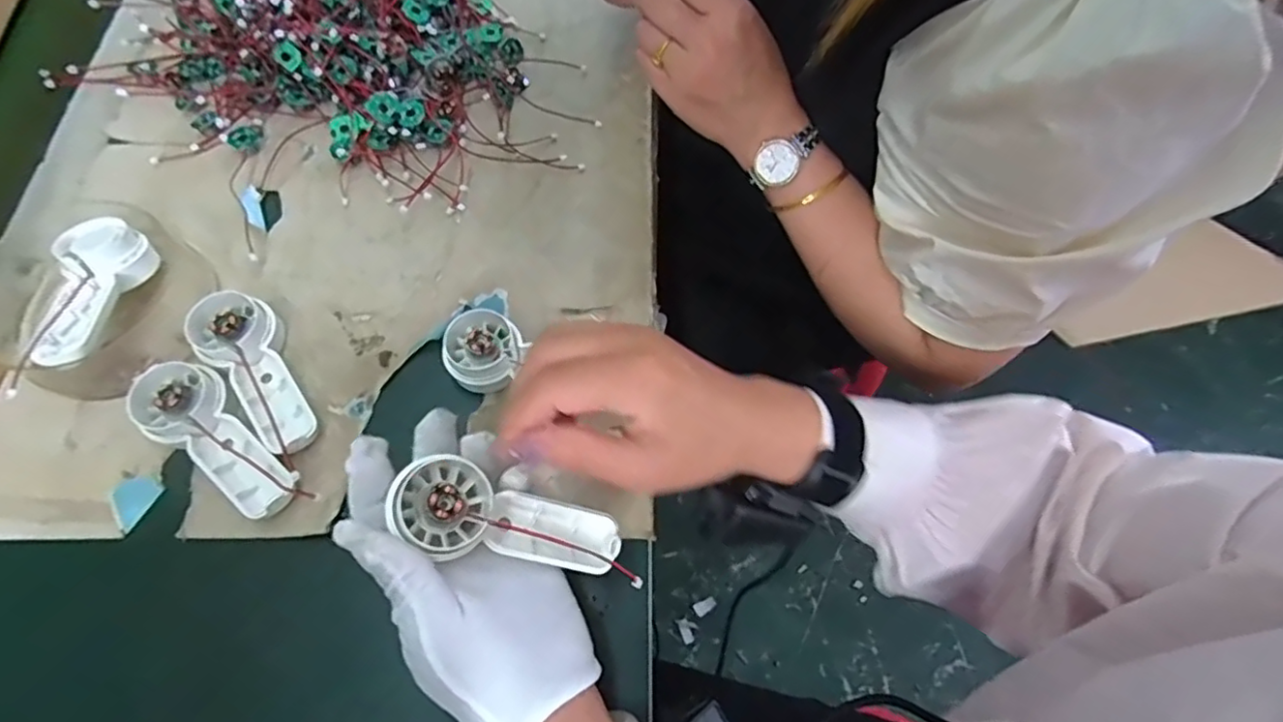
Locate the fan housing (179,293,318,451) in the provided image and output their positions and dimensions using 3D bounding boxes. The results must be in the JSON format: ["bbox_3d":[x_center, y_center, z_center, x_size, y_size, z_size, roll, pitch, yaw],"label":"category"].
[{"bbox_3d":[-0.229,0.006,0.375,0.044,0.025,0.108,-36,72,-17],"label":"fan housing"}]

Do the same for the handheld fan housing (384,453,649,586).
[{"bbox_3d":[-0.058,0.079,0.303,0.119,0.023,0.038,22,64,-21],"label":"handheld fan housing"}]

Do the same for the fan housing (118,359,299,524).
[{"bbox_3d":[-0.242,0.043,0.357,0.113,0.024,0.044,34,69,12],"label":"fan housing"}]

